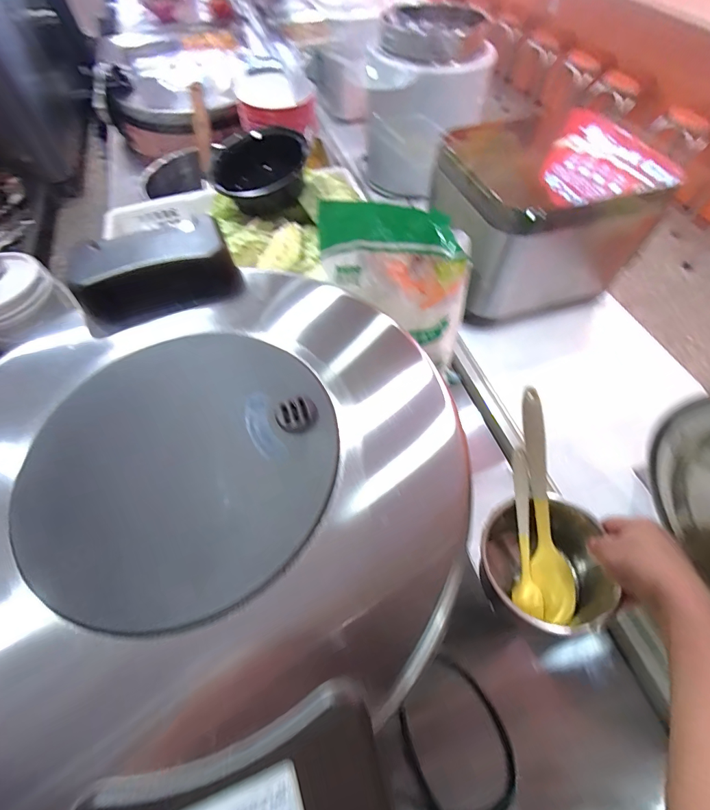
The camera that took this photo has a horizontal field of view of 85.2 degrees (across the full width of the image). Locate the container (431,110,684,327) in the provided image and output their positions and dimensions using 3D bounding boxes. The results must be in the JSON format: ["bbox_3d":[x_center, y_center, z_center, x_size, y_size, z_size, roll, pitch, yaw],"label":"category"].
[{"bbox_3d":[0.334,-0.340,0.735,0.310,0.241,0.285,-13,58,-7],"label":"container"}]

